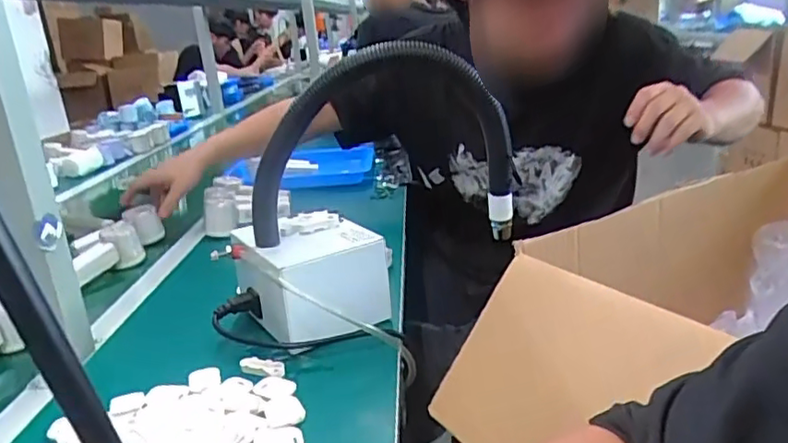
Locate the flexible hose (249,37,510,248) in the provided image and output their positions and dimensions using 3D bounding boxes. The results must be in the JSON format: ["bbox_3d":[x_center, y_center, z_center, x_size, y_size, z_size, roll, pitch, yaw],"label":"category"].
[{"bbox_3d":[-0.010,-0.076,0.664,0.299,0.219,0.107,-6,18,-4],"label":"flexible hose"}]

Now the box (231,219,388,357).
[{"bbox_3d":[-0.095,0.070,0.699,0.134,0.106,0.130,-16,21,-31],"label":"box"}]

